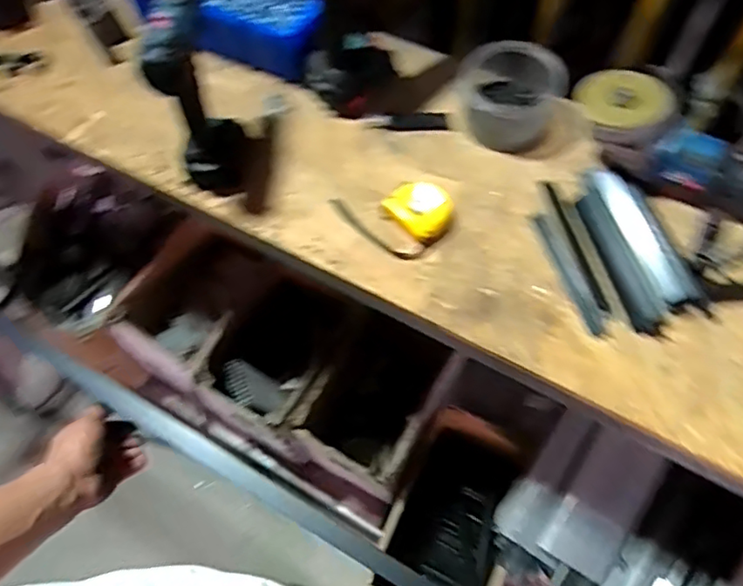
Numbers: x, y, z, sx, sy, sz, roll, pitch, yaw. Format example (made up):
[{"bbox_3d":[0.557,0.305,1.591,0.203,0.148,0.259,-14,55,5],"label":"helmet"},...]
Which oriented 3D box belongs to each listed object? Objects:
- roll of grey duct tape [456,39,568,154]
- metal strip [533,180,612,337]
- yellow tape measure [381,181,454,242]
[{"bbox_3d":[0.185,-0.252,0.759,0.125,0.069,0.118,-1,64,2],"label":"roll of grey duct tape"},{"bbox_3d":[0.228,-0.043,0.691,0.037,0.007,0.195,-15,64,-5],"label":"metal strip"},{"bbox_3d":[0.063,-0.102,0.716,0.073,0.028,0.074,-37,68,-15],"label":"yellow tape measure"}]

